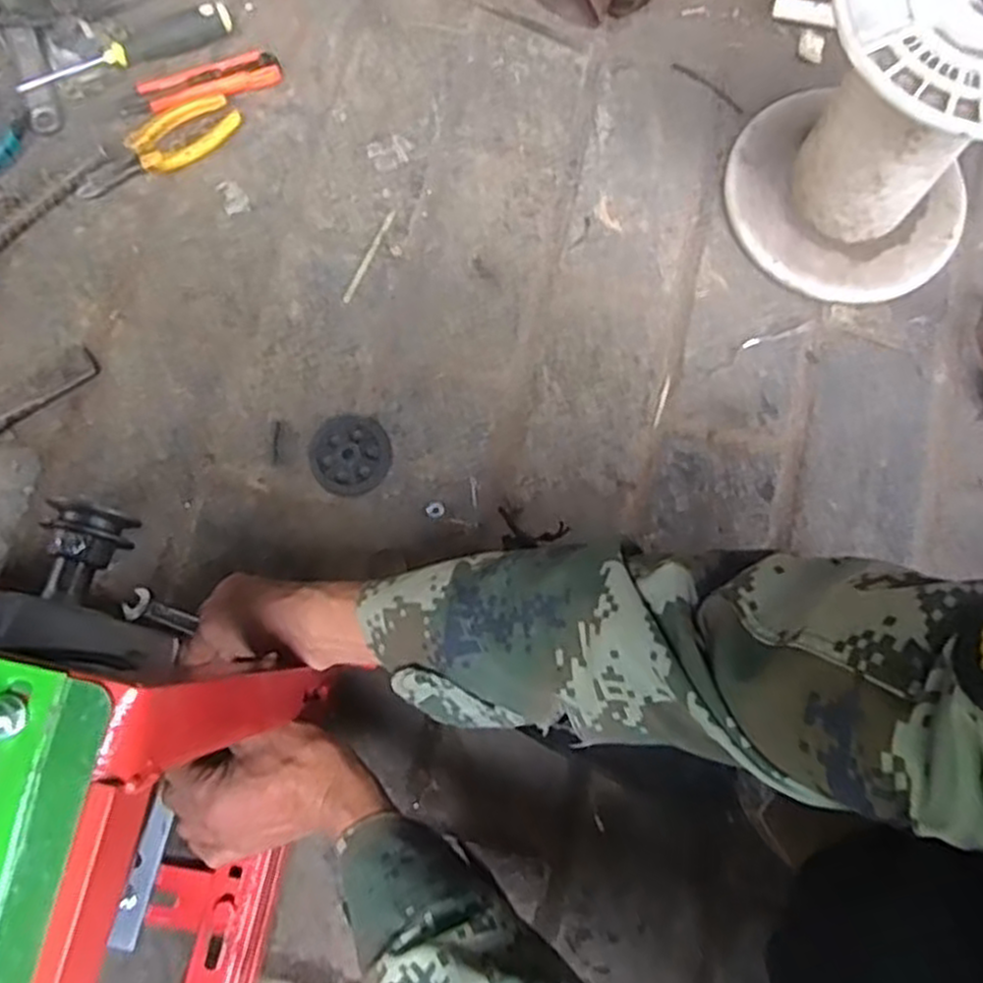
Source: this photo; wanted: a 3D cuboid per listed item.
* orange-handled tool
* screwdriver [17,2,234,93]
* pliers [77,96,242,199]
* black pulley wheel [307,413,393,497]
[{"bbox_3d":[-0.280,-0.392,0.759,0.153,0.016,0.044,-21,77,-5],"label":"orange-handled tool"},{"bbox_3d":[-0.354,-0.432,0.759,0.206,0.030,0.033,-18,77,-4],"label":"screwdriver"},{"bbox_3d":[-0.315,-0.324,0.744,0.159,0.015,0.049,-33,78,-7],"label":"pliers"},{"bbox_3d":[-0.123,-0.033,0.682,0.069,0.011,0.072,0,76,0],"label":"black pulley wheel"}]

